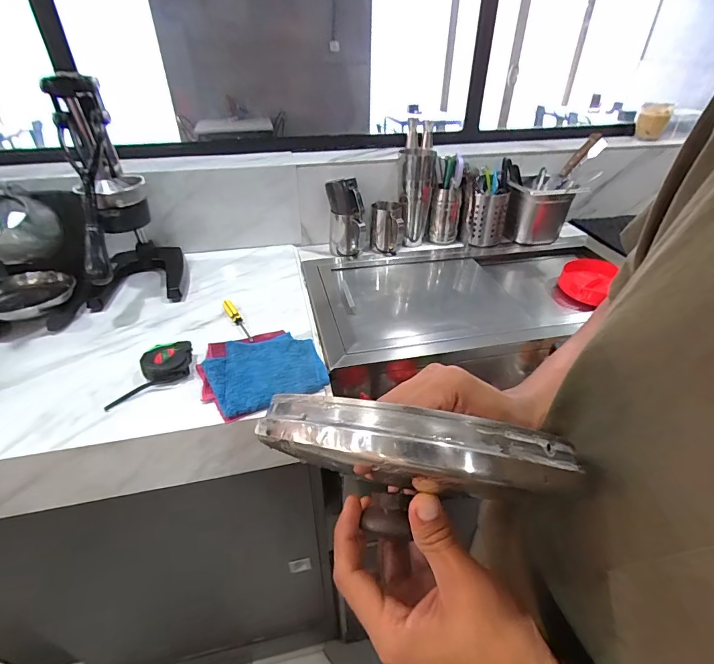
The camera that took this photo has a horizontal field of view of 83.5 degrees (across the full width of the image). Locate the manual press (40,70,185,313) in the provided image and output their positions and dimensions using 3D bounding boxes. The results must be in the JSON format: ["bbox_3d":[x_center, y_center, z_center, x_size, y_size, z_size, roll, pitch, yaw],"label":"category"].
[{"bbox_3d":[-0.468,-0.252,0.766,0.180,0.380,0.284,-14,38,-19],"label":"manual press"}]

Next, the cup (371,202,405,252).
[{"bbox_3d":[0.077,-0.260,1.014,0.082,0.113,0.098,1,36,1],"label":"cup"}]

